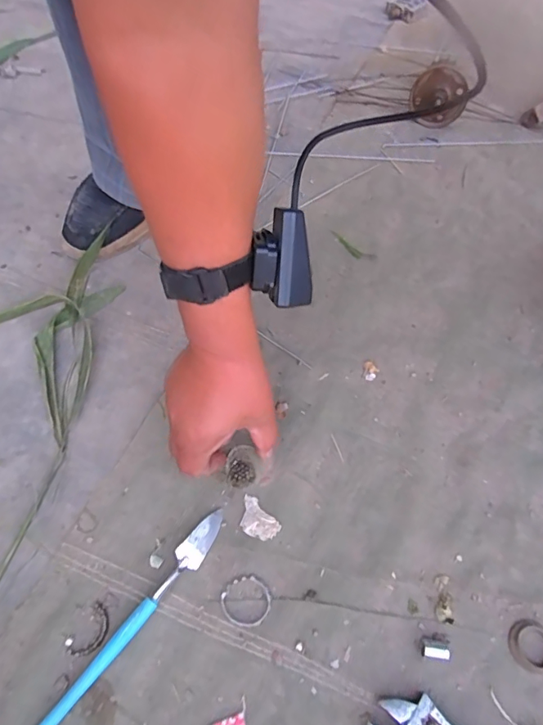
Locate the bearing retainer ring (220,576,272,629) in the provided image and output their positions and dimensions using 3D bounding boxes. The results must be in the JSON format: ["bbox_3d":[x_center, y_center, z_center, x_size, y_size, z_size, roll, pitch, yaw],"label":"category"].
[{"bbox_3d":[-0.021,0.195,0.391,0.040,0.004,0.037,1,58,-2],"label":"bearing retainer ring"}]

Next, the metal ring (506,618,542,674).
[{"bbox_3d":[0.206,0.223,0.376,0.036,0.004,0.036,33,63,17],"label":"metal ring"}]

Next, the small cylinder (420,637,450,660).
[{"bbox_3d":[0.129,0.225,0.373,0.020,0.012,0.013,14,59,7],"label":"small cylinder"}]

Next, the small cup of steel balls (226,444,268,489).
[{"bbox_3d":[-0.027,0.094,0.439,0.034,0.025,0.035,40,65,20],"label":"small cup of steel balls"}]

